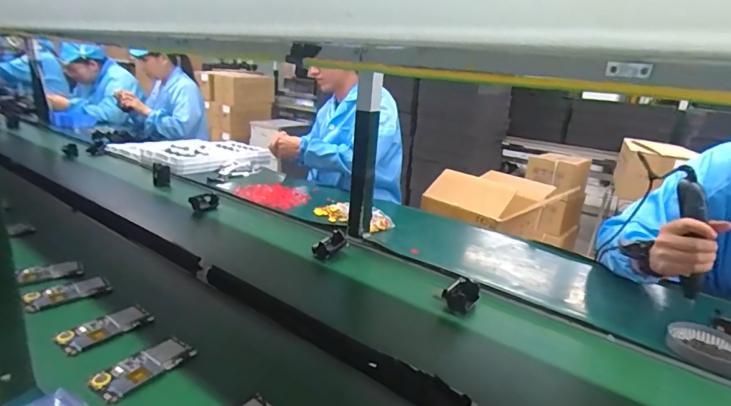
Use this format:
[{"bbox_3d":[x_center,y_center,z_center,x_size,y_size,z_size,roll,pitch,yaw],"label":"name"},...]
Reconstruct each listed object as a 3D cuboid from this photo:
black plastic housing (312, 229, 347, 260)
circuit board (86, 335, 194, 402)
[{"bbox_3d":[-0.078,0.091,0.973,0.042,0.030,0.084,19,43,39],"label":"black plastic housing"},{"bbox_3d":[-0.301,0.221,0.593,0.059,0.011,0.120,20,27,31],"label":"circuit board"}]

